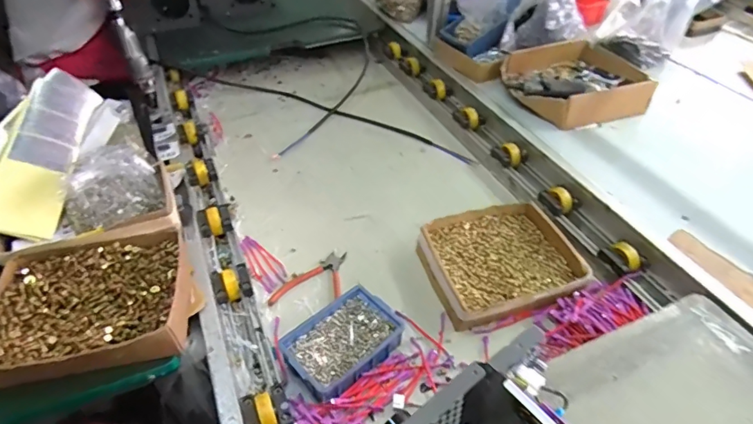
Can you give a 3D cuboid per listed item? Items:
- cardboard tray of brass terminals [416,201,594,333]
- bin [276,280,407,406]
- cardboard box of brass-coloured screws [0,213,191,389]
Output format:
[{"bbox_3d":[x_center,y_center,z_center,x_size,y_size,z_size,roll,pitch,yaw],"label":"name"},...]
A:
[{"bbox_3d":[0.189,0.071,0.750,0.219,0.040,0.198,-12,44,-12],"label":"cardboard tray of brass terminals"},{"bbox_3d":[-0.043,0.176,0.646,0.153,0.045,0.102,-32,51,-30],"label":"bin"},{"bbox_3d":[-0.349,0.107,0.598,0.214,0.052,0.201,-12,44,-12],"label":"cardboard box of brass-coloured screws"}]

